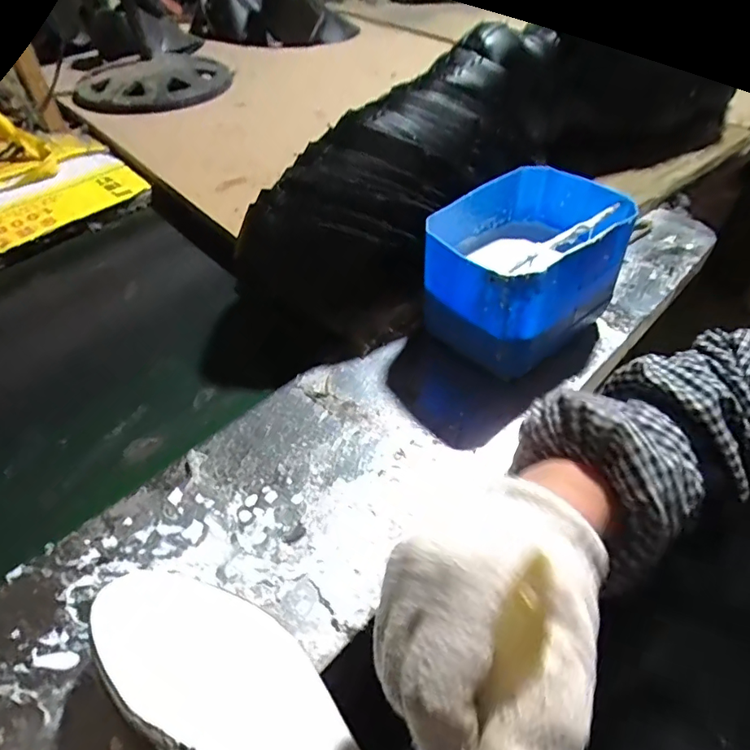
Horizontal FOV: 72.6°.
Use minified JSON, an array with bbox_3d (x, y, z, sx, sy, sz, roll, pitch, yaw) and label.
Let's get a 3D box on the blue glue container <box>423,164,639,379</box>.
[{"bbox_3d":[0.149,-0.106,0.530,0.196,0.138,0.152,-32,55,-24],"label":"blue glue container"}]

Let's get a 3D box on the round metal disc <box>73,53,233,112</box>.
[{"bbox_3d":[-0.433,-0.585,1.021,0.298,0.063,0.253,-34,56,-27],"label":"round metal disc"}]

